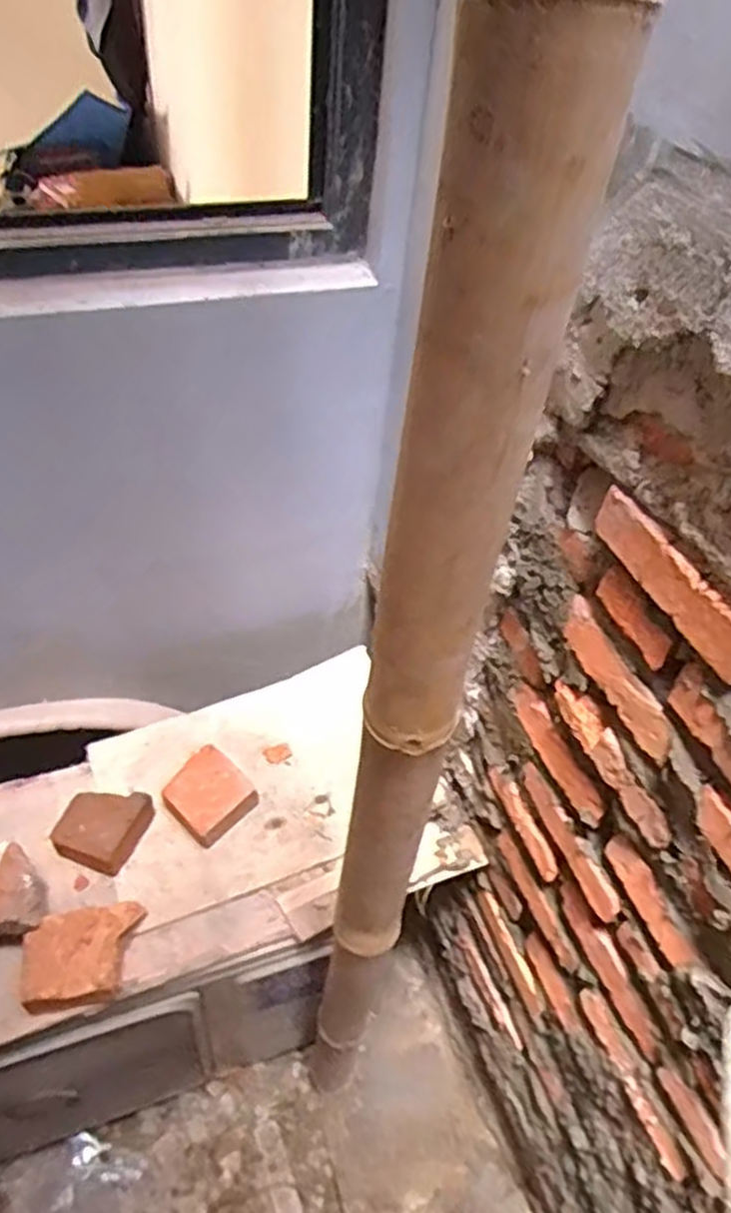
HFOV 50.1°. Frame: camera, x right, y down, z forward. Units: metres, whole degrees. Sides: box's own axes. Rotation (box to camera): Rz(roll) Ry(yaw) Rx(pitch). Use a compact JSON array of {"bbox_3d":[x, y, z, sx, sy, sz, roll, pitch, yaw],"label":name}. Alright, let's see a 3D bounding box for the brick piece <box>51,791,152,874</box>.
[{"bbox_3d":[-0.355,0.298,1.052,0.109,0.052,0.101,14,45,7],"label":"brick piece"}]

